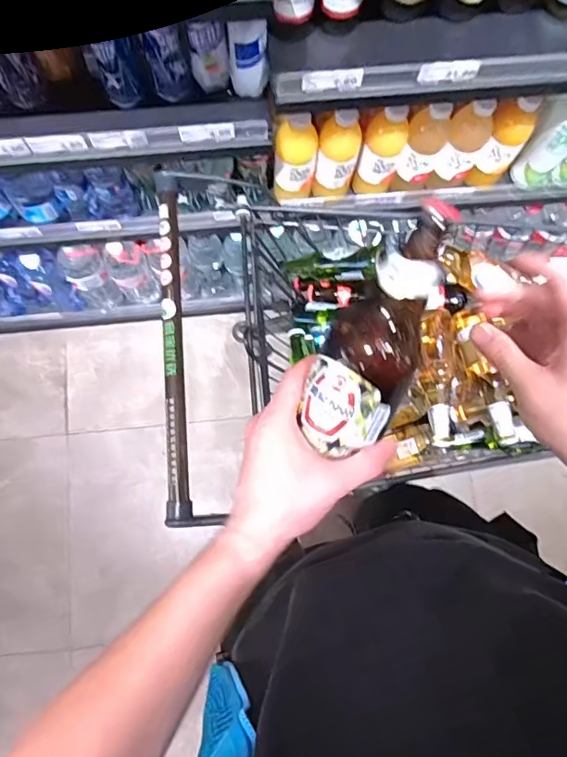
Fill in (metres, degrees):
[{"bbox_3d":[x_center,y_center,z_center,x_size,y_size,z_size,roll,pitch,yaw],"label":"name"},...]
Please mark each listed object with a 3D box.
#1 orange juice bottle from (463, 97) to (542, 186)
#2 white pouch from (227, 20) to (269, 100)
[{"bbox_3d":[0.427,-0.456,1.021,0.067,0.209,0.088,42,81,7],"label":"orange juice bottle"},{"bbox_3d":[-0.055,-0.505,0.821,0.060,0.113,0.035,4,78,0],"label":"white pouch"}]

